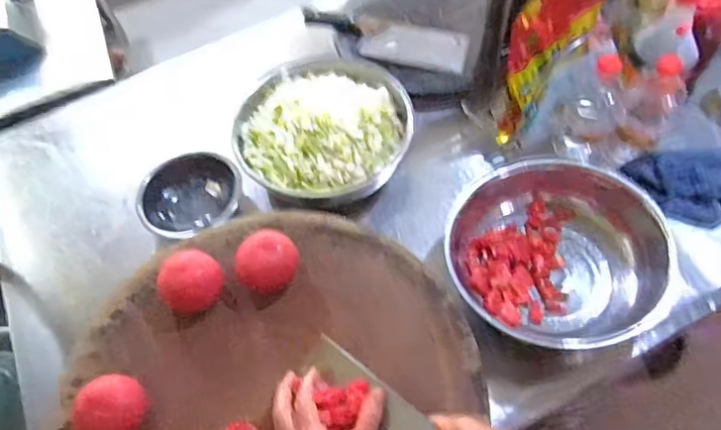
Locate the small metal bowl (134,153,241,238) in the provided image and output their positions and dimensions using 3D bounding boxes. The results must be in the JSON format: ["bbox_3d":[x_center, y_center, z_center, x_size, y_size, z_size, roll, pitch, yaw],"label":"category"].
[{"bbox_3d":[-0.245,-0.027,0.808,0.148,0.045,0.126,-27,61,-12],"label":"small metal bowl"}]

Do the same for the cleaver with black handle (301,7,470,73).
[{"bbox_3d":[0.037,-0.287,0.917,0.275,0.032,0.072,10,60,10],"label":"cleaver with black handle"}]

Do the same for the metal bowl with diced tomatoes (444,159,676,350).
[{"bbox_3d":[0.243,0.050,0.715,0.261,0.098,0.230,5,60,7],"label":"metal bowl with diced tomatoes"}]

